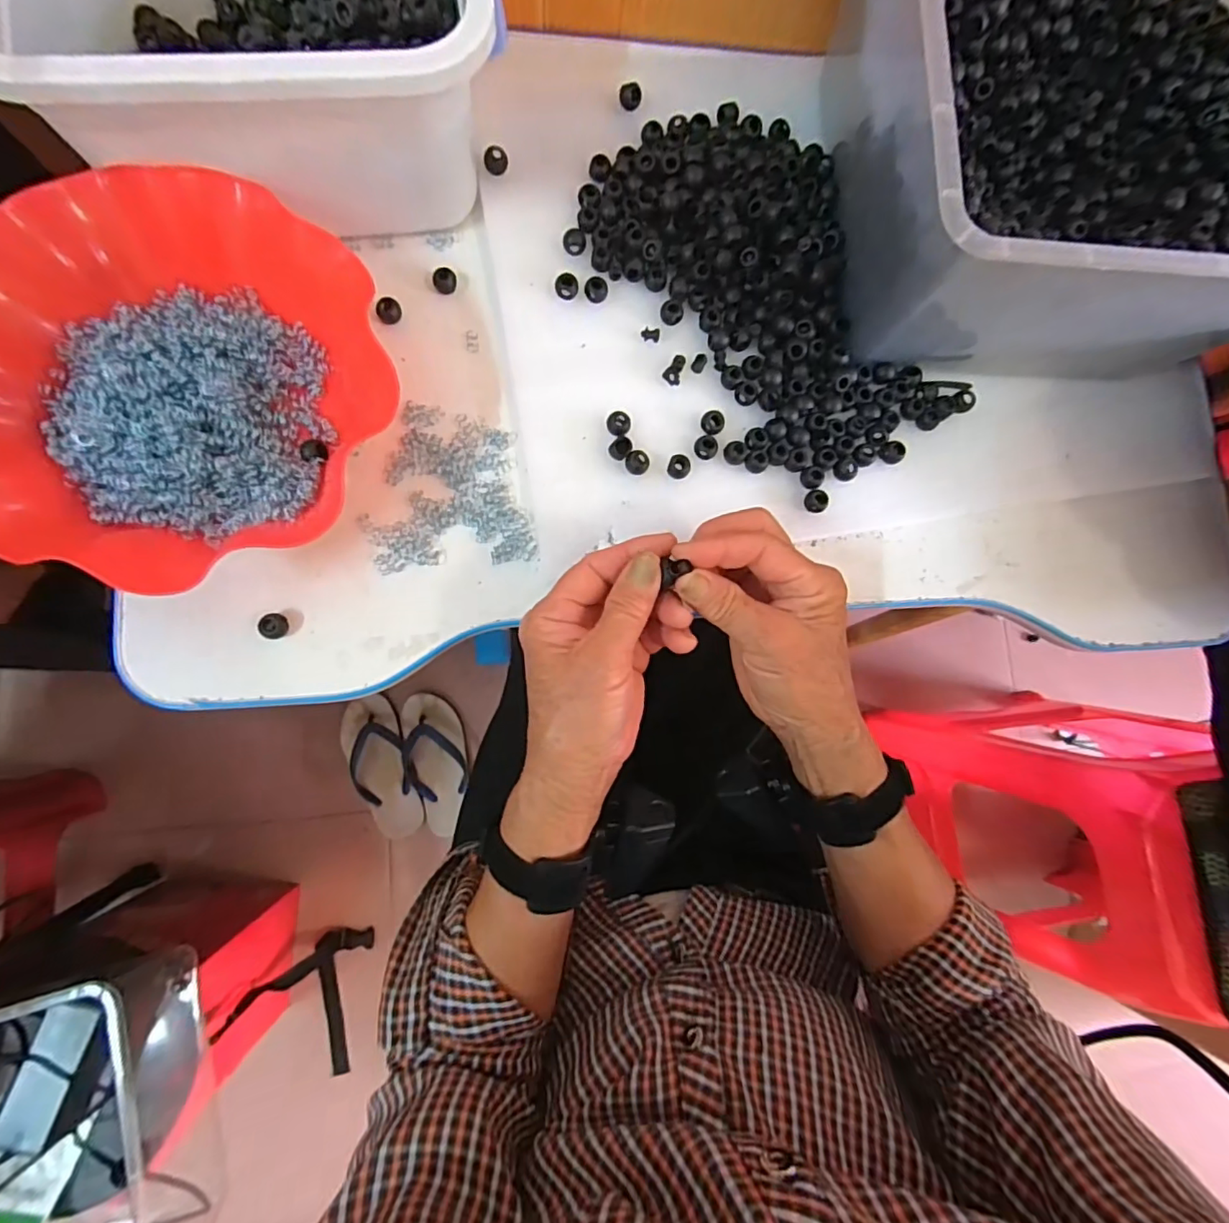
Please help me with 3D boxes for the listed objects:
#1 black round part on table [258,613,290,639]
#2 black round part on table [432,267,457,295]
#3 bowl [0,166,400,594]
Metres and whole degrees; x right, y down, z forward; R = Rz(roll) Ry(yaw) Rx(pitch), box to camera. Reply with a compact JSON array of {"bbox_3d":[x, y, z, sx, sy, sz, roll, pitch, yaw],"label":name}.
[{"bbox_3d":[-0.206,0.009,0.332,0.014,0.012,0.015,1,84,-7],"label":"black round part on table"},{"bbox_3d":[-0.114,-0.223,0.370,0.015,0.008,0.015,1,84,-7],"label":"black round part on table"},{"bbox_3d":[-0.242,-0.126,0.312,0.219,0.064,0.205,1,84,-7],"label":"bowl"}]

